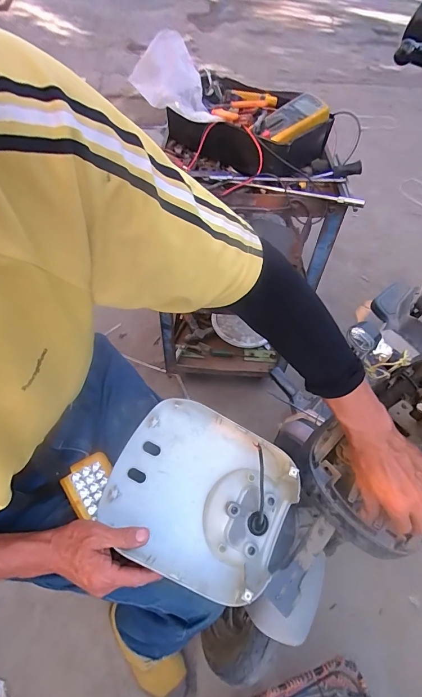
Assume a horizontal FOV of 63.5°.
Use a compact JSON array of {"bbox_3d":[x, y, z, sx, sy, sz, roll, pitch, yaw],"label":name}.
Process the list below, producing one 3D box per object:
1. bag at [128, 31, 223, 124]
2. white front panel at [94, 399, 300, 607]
[{"bbox_3d":[-0.077,-0.549,0.698,0.122,0.101,0.188,-23,60,-20],"label":"bag"},{"bbox_3d":[-0.022,0.202,0.484,0.252,0.075,0.206,21,58,12],"label":"white front panel"}]

